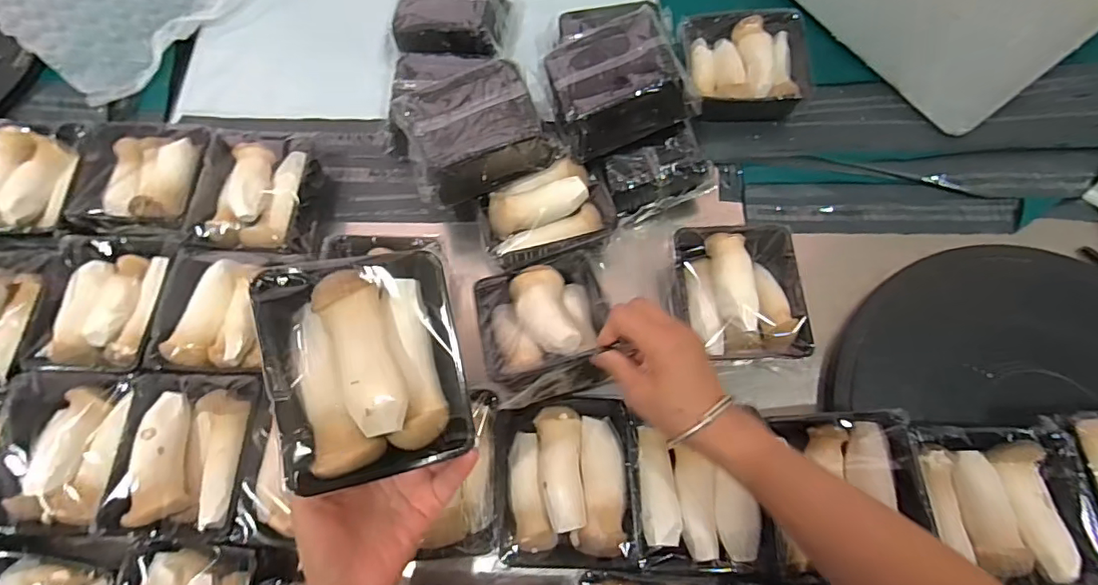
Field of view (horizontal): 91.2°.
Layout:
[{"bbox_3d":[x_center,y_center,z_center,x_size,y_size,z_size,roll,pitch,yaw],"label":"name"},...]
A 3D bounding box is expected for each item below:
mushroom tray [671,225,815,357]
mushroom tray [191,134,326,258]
[{"bbox_3d":[0.188,-0.001,0.537,0.122,0.043,0.141,-3,70,0],"label":"mushroom tray"},{"bbox_3d":[-0.321,-0.110,0.591,0.120,0.045,0.148,0,70,1],"label":"mushroom tray"}]

